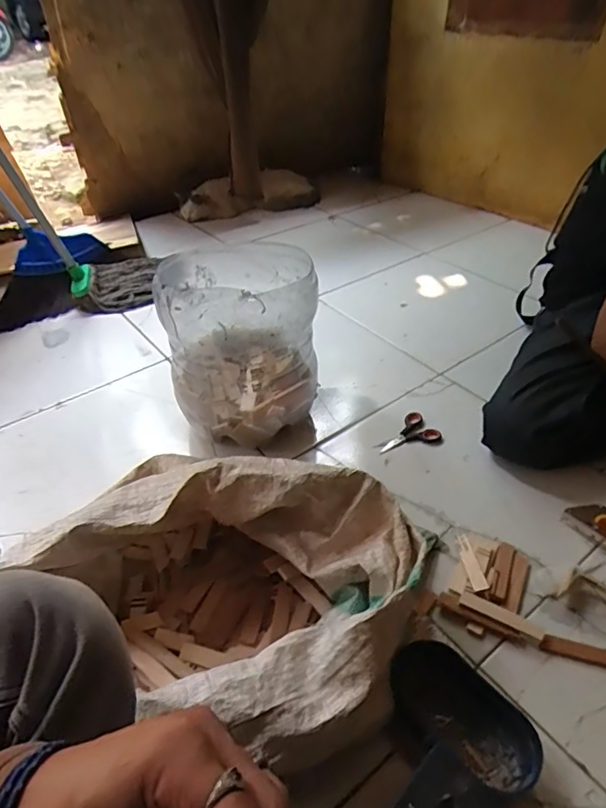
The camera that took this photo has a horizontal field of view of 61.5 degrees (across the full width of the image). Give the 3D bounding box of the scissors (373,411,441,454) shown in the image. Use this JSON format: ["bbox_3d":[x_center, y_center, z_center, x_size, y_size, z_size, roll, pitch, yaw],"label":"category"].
[{"bbox_3d":[0.178,0.058,0.886,0.115,0.015,0.072,-24,45,-23],"label":"scissors"}]

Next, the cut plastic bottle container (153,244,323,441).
[{"bbox_3d":[-0.103,-0.108,0.861,0.240,0.270,0.252,-10,41,-9],"label":"cut plastic bottle container"}]

